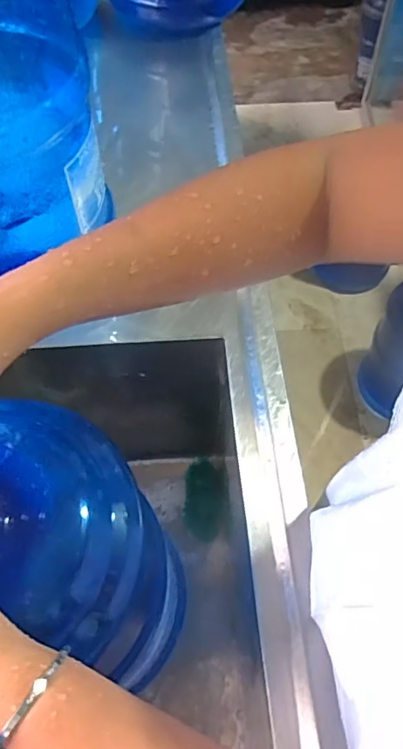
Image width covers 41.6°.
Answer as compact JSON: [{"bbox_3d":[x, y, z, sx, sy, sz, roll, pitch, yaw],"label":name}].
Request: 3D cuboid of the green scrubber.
[{"bbox_3d":[0.003,0.202,0.860,0.060,0.015,0.126,1,59,2],"label":"green scrubber"}]

